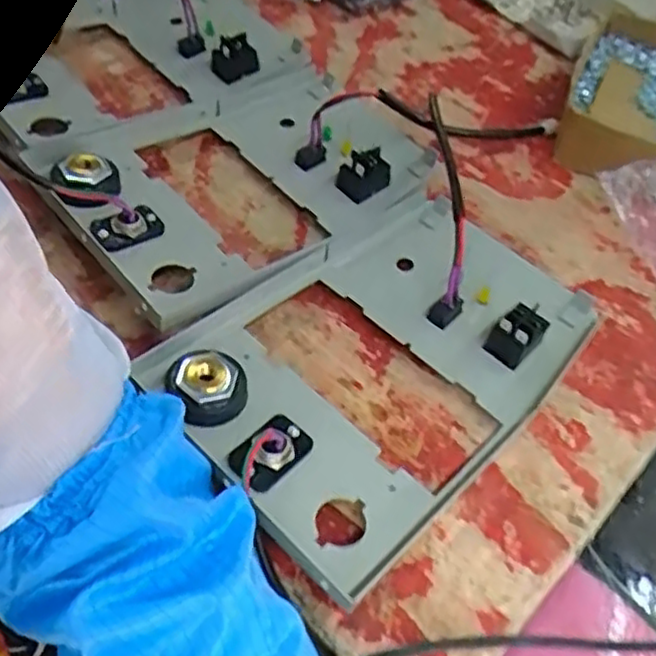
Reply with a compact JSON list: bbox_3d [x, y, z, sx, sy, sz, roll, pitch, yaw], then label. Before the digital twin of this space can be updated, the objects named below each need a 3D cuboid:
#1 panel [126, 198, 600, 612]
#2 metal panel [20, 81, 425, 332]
[{"bbox_3d":[0.032,0.012,0.369,0.151,0.035,0.235,39,59,21],"label":"panel"},{"bbox_3d":[-0.053,-0.100,0.446,0.231,0.038,0.156,-34,64,-27],"label":"metal panel"}]

